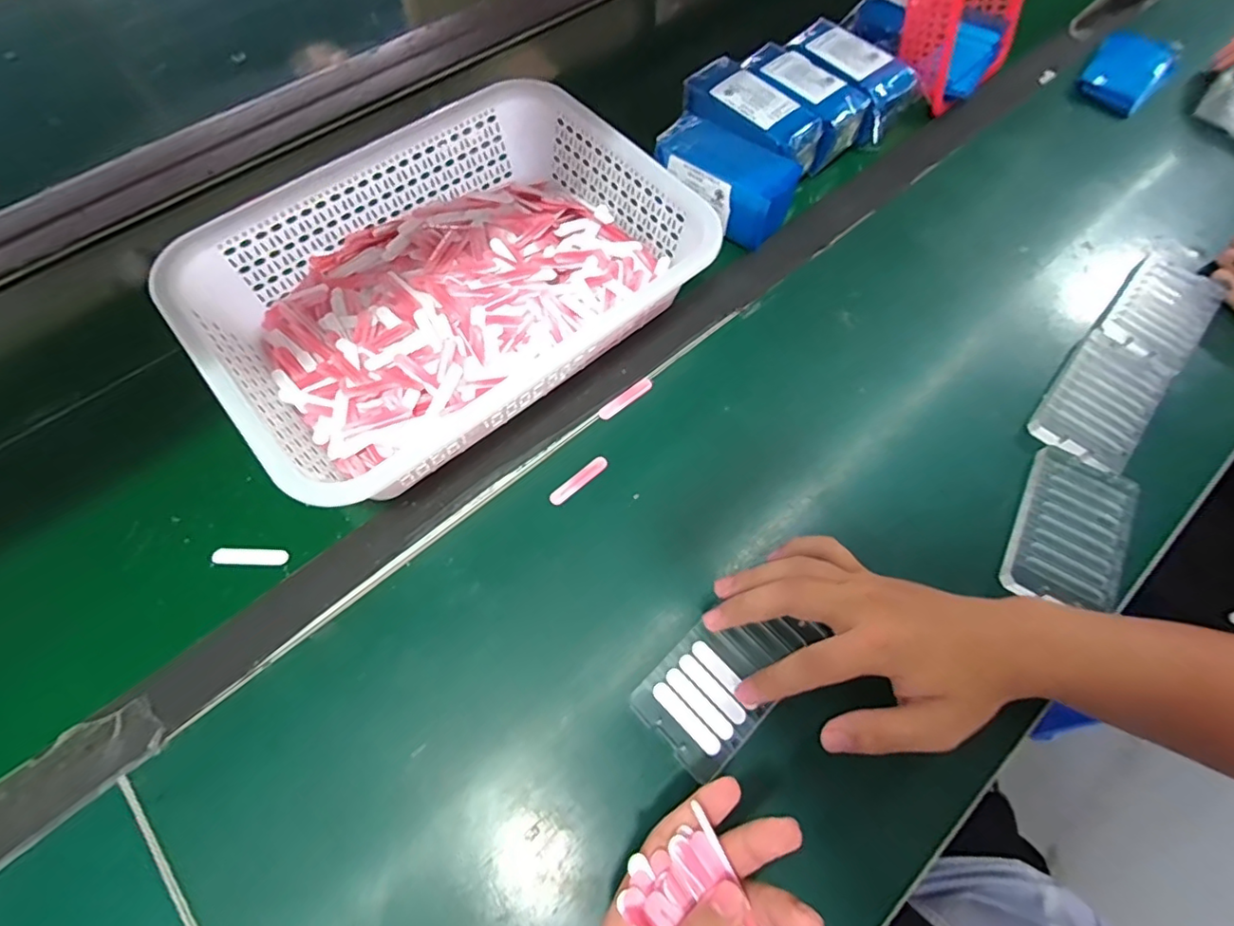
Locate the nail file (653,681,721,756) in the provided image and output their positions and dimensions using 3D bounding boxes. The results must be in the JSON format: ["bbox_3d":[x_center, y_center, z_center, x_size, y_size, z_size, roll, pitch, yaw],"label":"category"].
[{"bbox_3d":[0.042,0.156,0.347,0.011,0.004,0.051,-41,71,-18],"label":"nail file"}]

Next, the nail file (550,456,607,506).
[{"bbox_3d":[-0.028,0.012,0.419,0.051,0.004,0.012,-39,71,-17],"label":"nail file"}]

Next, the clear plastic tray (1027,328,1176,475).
[{"bbox_3d":[0.392,-0.052,0.456,0.069,0.006,0.129,40,70,17],"label":"clear plastic tray"}]

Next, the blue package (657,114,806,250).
[{"bbox_3d":[0.099,-0.258,0.521,0.126,0.050,0.068,32,68,14],"label":"blue package"}]

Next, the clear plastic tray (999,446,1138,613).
[{"bbox_3d":[0.328,0.052,0.413,0.071,0.017,0.125,30,68,13],"label":"clear plastic tray"}]

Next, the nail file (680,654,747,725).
[{"bbox_3d":[0.060,0.141,0.353,0.011,0.004,0.051,-41,71,-18],"label":"nail file"}]

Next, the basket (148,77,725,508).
[{"bbox_3d":[-0.133,-0.145,0.451,0.349,0.081,0.241,-38,70,-17],"label":"basket"}]

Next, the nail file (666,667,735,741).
[{"bbox_3d":[0.051,0.148,0.349,0.011,0.004,0.051,-41,71,-18],"label":"nail file"}]

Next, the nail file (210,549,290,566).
[{"bbox_3d":[-0.256,0.065,0.395,0.052,0.004,0.012,1,64,0],"label":"nail file"}]

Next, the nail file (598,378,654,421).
[{"bbox_3d":[0.008,-0.052,0.450,0.052,0.004,0.011,-36,70,-16],"label":"nail file"}]

